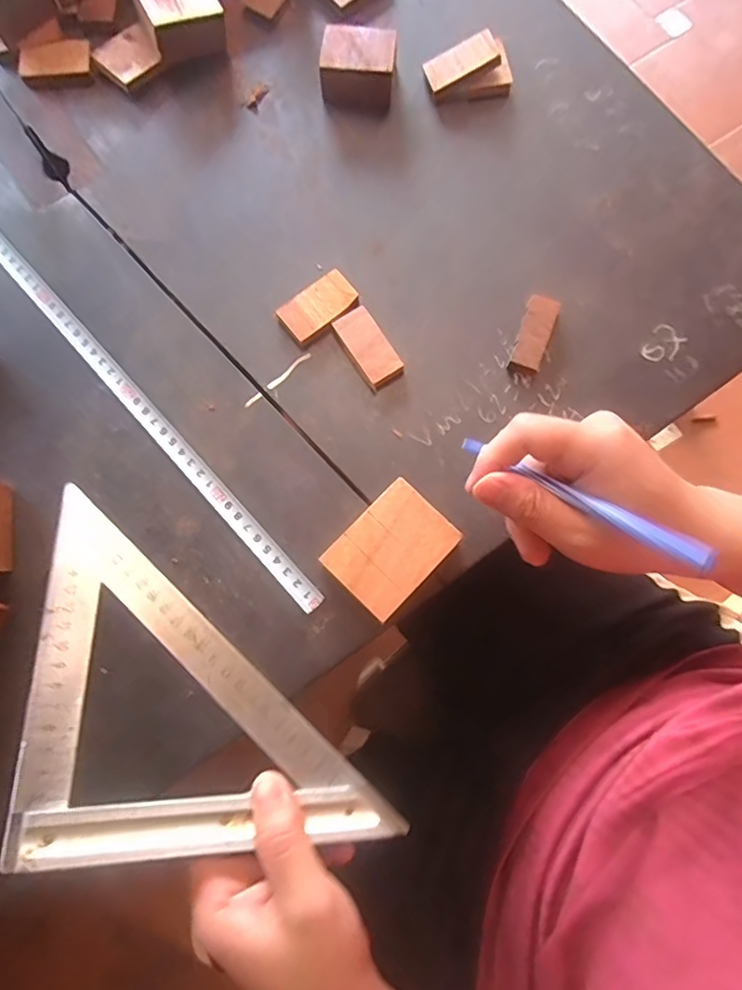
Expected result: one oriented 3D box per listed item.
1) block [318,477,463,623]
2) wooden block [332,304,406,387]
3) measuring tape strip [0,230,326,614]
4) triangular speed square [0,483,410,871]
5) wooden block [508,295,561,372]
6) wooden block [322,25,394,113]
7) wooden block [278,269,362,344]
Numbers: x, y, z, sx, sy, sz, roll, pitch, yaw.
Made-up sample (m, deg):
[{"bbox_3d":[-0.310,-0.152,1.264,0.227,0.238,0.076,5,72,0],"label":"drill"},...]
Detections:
[{"bbox_3d":[0.013,0.035,0.359,0.054,0.029,0.072,43,81,9],"label":"block"},{"bbox_3d":[-0.003,-0.105,0.396,0.027,0.010,0.057,-33,79,-7],"label":"wooden block"},{"bbox_3d":[-0.199,-0.103,0.401,0.015,0.005,0.479,-41,81,-11],"label":"measuring tape strip"},{"bbox_3d":[-0.118,0.123,0.289,0.247,0.009,0.128,42,60,8],"label":"triangular speed square"},{"bbox_3d":[0.114,-0.111,0.395,0.022,0.013,0.053,18,78,4],"label":"wooden block"},{"bbox_3d":[-0.009,-0.326,0.433,0.054,0.030,0.045,6,78,2],"label":"wooden block"},{"bbox_3d":[-0.037,-0.134,0.404,0.054,0.010,0.031,-43,81,-8],"label":"wooden block"}]

